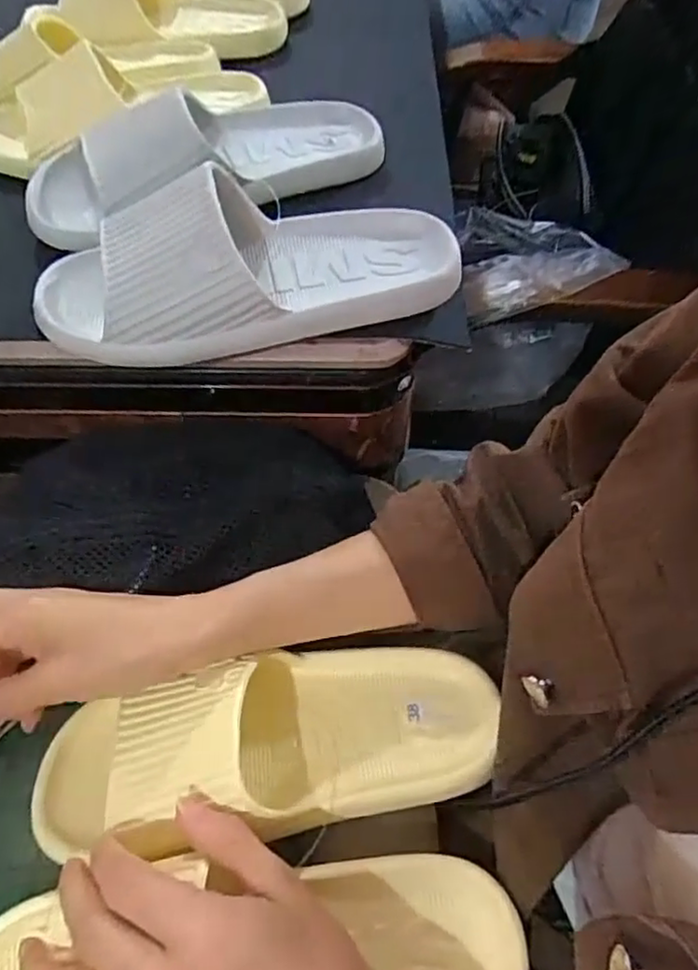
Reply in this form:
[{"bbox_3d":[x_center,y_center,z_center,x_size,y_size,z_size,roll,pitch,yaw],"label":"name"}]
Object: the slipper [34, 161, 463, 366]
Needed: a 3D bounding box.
[{"bbox_3d":[-0.065,-0.149,0.413,0.263,0.065,0.113,-15,56,-10],"label":"slipper"}]

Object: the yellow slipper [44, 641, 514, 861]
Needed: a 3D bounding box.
[{"bbox_3d":[-0.038,0.134,0.343,0.237,0.062,0.092,-4,54,-12],"label":"yellow slipper"}]

